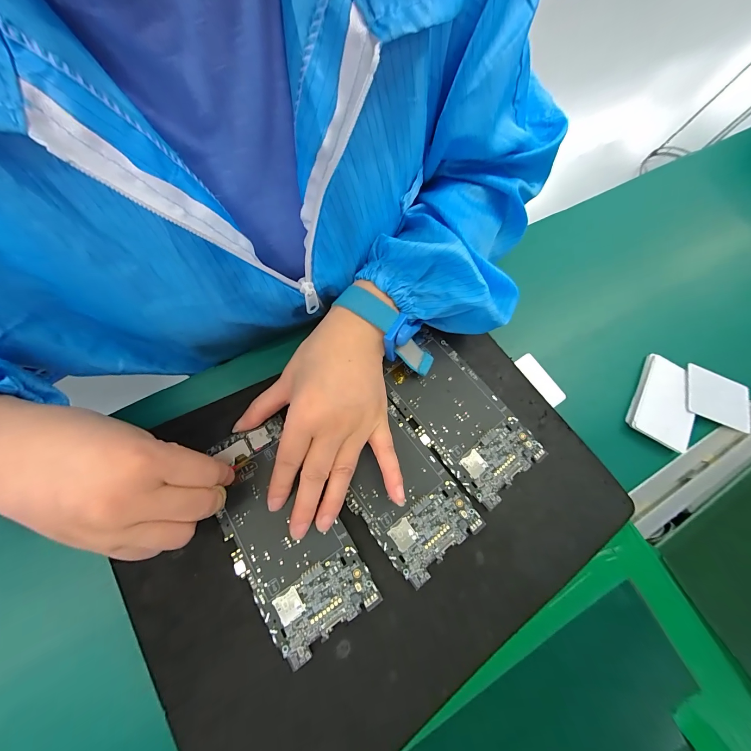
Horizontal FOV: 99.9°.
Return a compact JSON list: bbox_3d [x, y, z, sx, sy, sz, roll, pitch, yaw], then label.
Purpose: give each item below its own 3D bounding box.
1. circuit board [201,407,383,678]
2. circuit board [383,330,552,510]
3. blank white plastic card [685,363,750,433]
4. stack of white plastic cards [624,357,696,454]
[{"bbox_3d":[-0.068,0.109,0.228,0.071,0.004,0.151,-31,74,-13],"label":"circuit board"},{"bbox_3d":[0.066,0.031,0.263,0.069,0.004,0.137,-37,76,-14],"label":"circuit board"},{"bbox_3d":[0.370,0.024,0.339,0.086,0.006,0.058,17,69,-7],"label":"blank white plastic card"},{"bbox_3d":[0.305,0.027,0.329,0.059,0.009,0.088,32,74,3],"label":"stack of white plastic cards"}]

